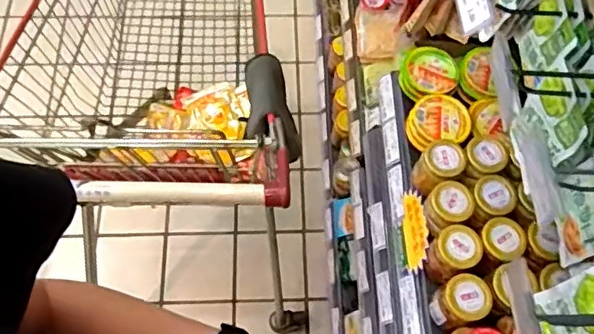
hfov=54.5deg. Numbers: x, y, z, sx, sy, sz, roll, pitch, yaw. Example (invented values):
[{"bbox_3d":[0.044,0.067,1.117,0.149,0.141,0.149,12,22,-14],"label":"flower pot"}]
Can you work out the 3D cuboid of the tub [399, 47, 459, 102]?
[{"bbox_3d":[0.230,-0.160,1.001,0.094,0.028,0.097,1,65,-2],"label":"tub"}]

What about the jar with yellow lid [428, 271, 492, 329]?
[{"bbox_3d":[0.233,0.195,0.829,0.063,0.083,0.064,1,65,-2],"label":"jar with yellow lid"}]

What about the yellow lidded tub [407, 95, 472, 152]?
[{"bbox_3d":[0.236,-0.073,0.959,0.097,0.040,0.093,1,65,-2],"label":"yellow lidded tub"}]

